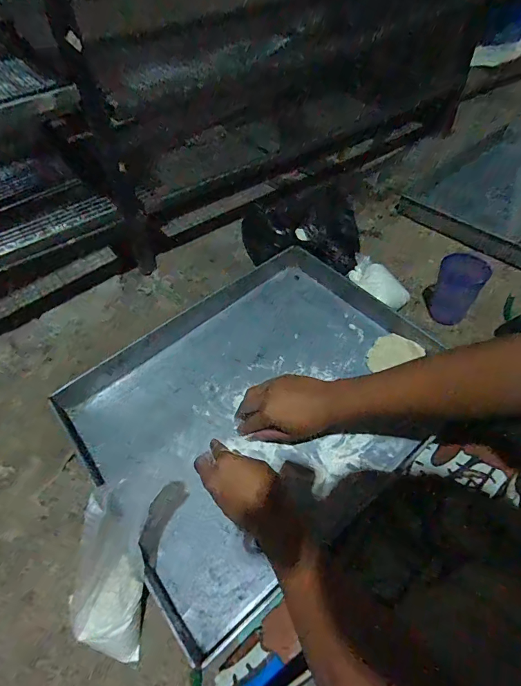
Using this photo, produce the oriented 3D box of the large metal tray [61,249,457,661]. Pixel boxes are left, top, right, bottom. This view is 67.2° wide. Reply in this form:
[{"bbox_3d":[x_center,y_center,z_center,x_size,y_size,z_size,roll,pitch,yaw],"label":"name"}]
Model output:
[{"bbox_3d":[-0.004,0.067,0.608,0.511,0.050,0.437,-34,56,-20],"label":"large metal tray"}]

